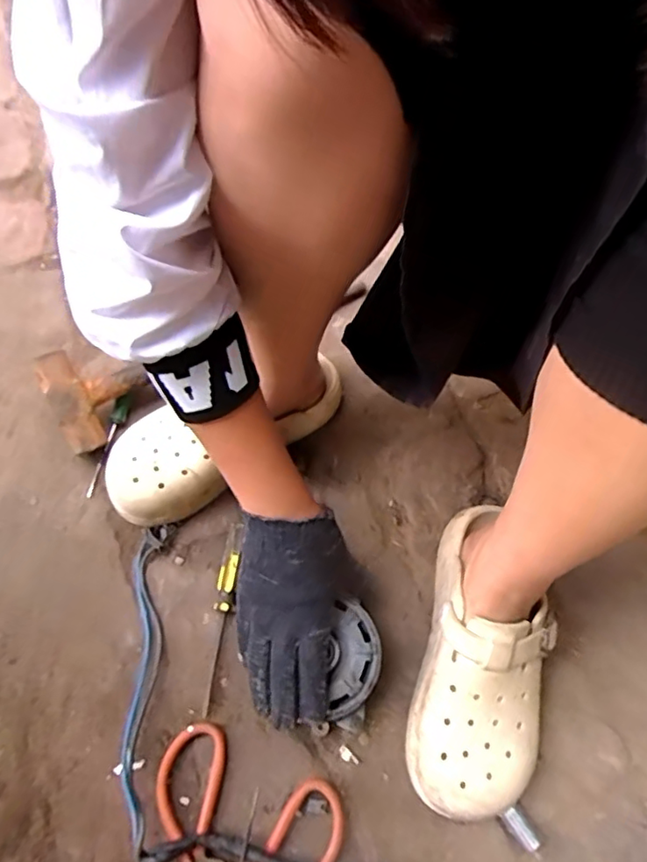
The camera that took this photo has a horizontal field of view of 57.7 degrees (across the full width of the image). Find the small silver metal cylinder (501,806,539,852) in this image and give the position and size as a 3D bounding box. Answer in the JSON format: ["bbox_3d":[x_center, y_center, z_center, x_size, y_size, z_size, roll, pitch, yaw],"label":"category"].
[{"bbox_3d":[0.160,0.326,0.480,0.015,0.010,0.033,-36,72,-14],"label":"small silver metal cylinder"}]

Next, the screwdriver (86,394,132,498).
[{"bbox_3d":[-0.221,0.014,0.602,0.016,0.021,0.108,13,68,5],"label":"screwdriver"}]

